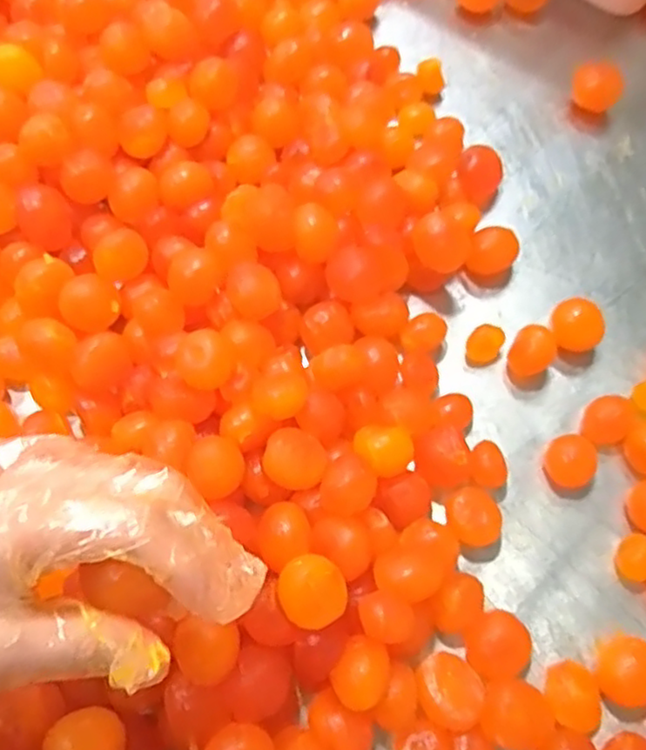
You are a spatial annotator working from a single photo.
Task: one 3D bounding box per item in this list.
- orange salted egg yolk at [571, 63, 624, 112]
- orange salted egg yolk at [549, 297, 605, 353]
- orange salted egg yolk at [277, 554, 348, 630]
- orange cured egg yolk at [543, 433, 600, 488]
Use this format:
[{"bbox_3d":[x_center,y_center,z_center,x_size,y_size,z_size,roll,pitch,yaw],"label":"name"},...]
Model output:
[{"bbox_3d":[0.185,-0.193,0.445,0.032,0.023,0.030,0,72,0],"label":"orange salted egg yolk"},{"bbox_3d":[0.150,-0.028,0.393,0.029,0.023,0.029,0,72,0],"label":"orange salted egg yolk"},{"bbox_3d":[-0.005,0.098,0.299,0.029,0.023,0.030,0,72,0],"label":"orange salted egg yolk"},{"bbox_3d":[0.139,0.047,0.363,0.031,0.022,0.028,-22,73,-8],"label":"orange cured egg yolk"}]

